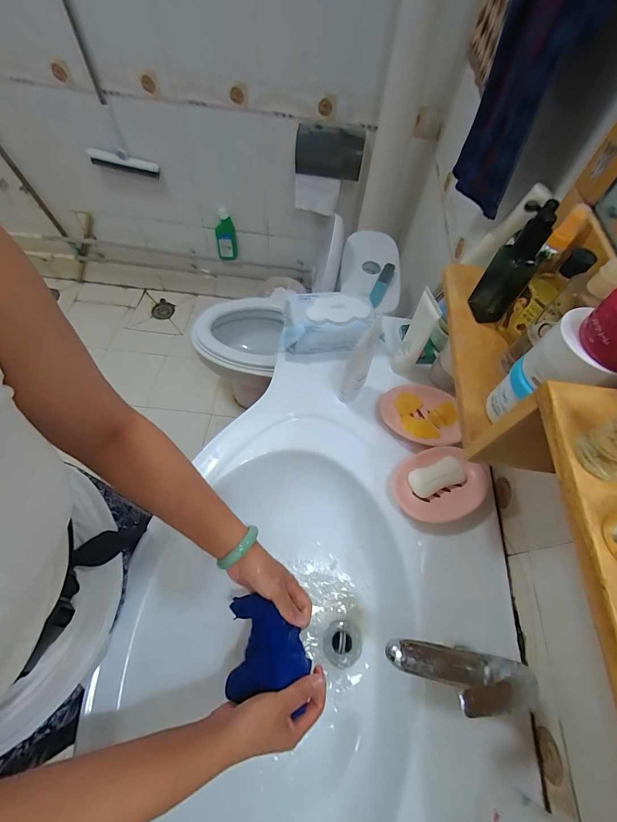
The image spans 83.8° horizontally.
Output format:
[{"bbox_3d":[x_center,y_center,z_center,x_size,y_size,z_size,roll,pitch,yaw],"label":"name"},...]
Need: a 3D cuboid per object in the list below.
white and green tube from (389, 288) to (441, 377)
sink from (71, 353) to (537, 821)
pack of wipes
[{"bbox_3d":[0.182,-0.125,0.586,0.040,0.162,0.034,29,63,12],"label":"white and green tube"},{"bbox_3d":[0.007,0.338,0.488,0.479,0.173,0.924,7,61,0],"label":"sink"},{"bbox_3d":[0.036,-0.171,0.677,0.177,0.075,0.113,2,61,-3],"label":"pack of wipes"}]

